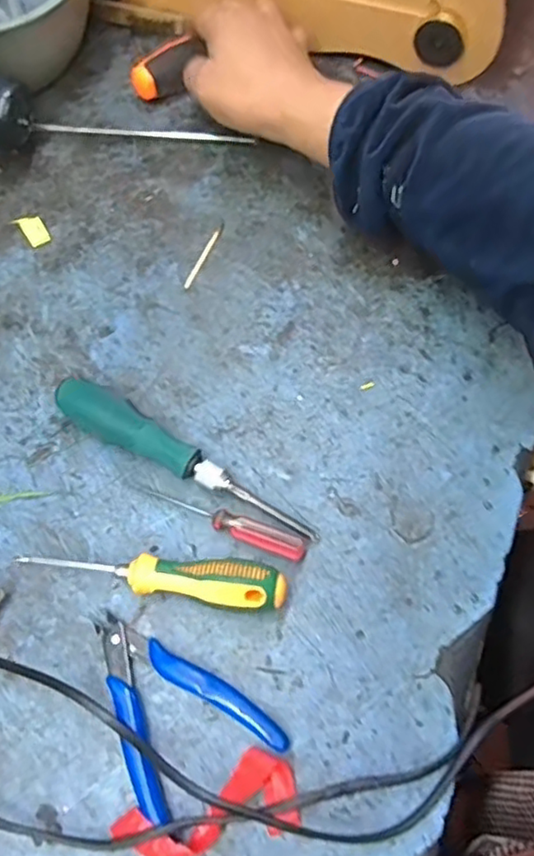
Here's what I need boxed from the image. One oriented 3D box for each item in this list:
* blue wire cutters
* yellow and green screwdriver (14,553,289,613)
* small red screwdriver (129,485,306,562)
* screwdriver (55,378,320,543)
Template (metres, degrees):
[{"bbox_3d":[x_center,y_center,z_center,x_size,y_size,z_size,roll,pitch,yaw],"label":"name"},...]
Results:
[{"bbox_3d":[-0.050,0.144,0.347,0.077,0.011,0.105,-29,68,-10],"label":"blue wire cutters"},{"bbox_3d":[-0.065,0.084,0.365,0.152,0.029,0.027,8,66,6],"label":"yellow and green screwdriver"},{"bbox_3d":[-0.029,0.055,0.386,0.111,0.012,0.015,21,68,12],"label":"small red screwdriver"},{"bbox_3d":[-0.052,0.019,0.392,0.182,0.031,0.024,27,69,14],"label":"screwdriver"}]

